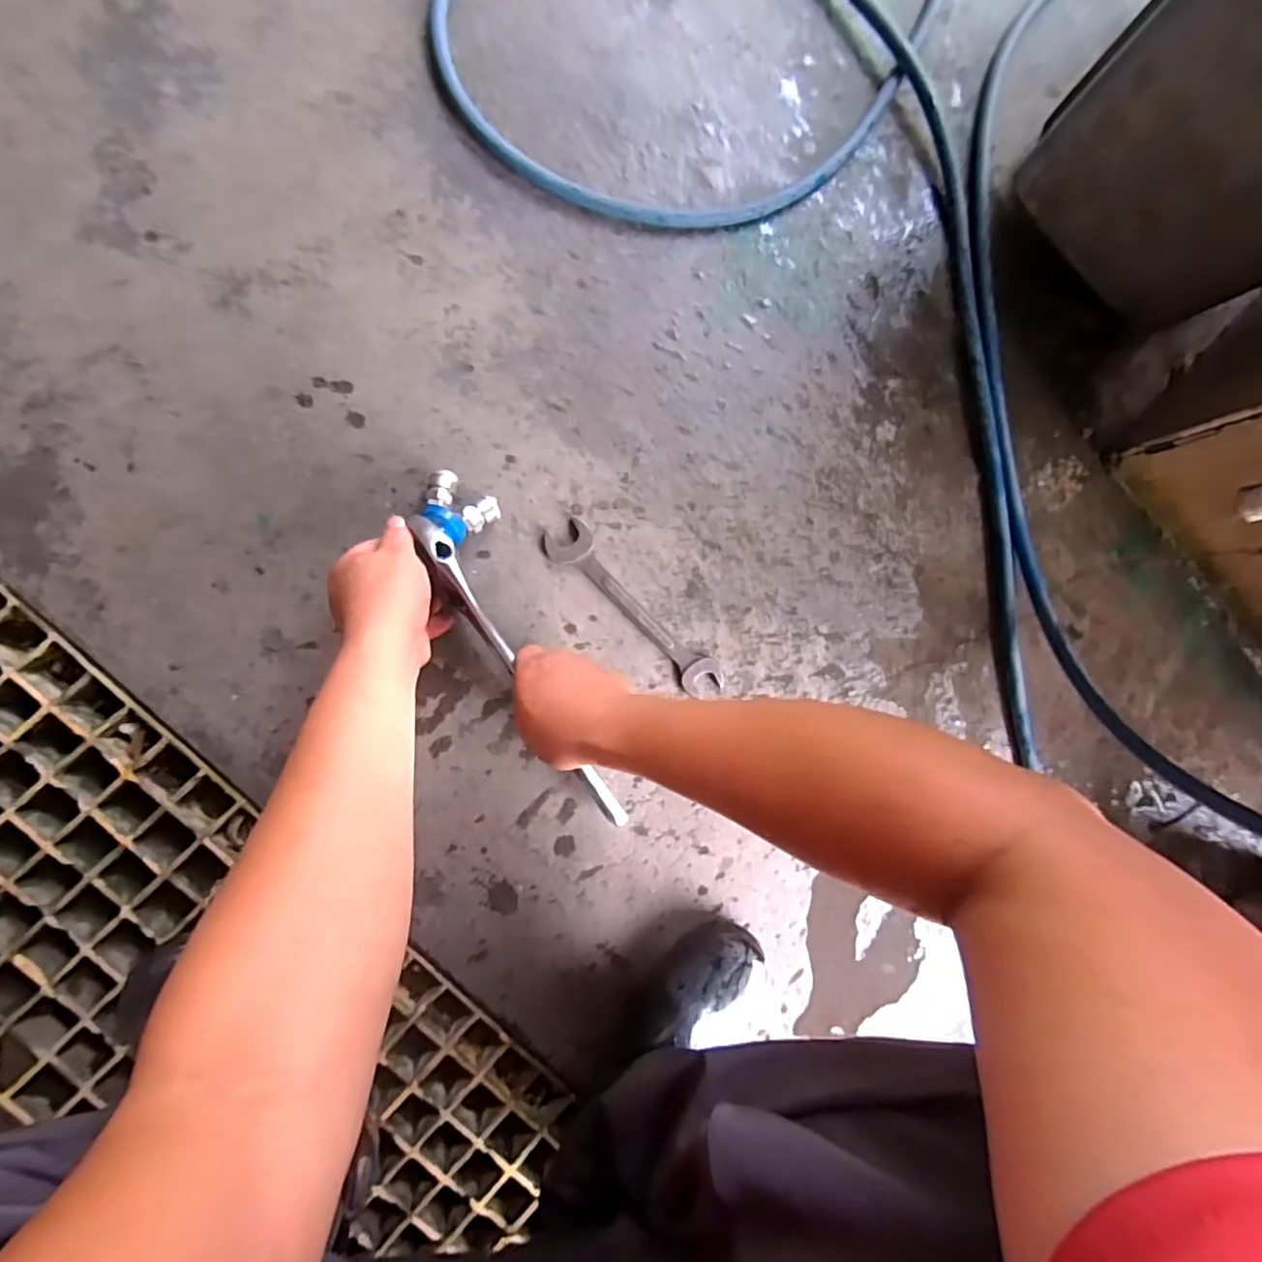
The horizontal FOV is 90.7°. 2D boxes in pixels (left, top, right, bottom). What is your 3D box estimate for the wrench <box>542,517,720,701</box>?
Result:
[{"bbox_3d":[0.006,-0.017,0.550,0.038,0.010,0.196,-44,95,-6],"label":"wrench"}]

